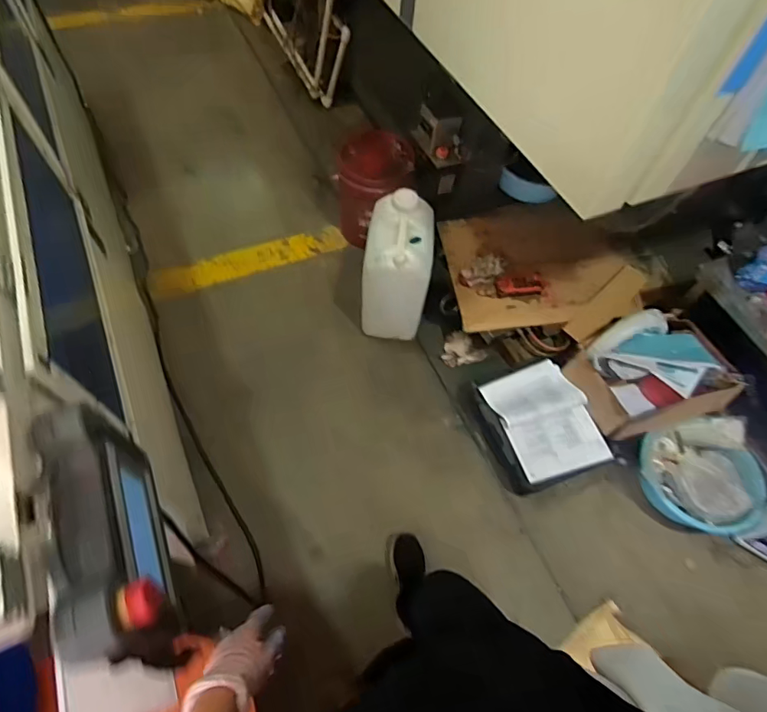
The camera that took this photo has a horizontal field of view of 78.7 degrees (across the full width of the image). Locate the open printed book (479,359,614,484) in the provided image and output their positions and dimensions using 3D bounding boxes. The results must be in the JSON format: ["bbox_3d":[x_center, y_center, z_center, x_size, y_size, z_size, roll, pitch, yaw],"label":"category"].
[{"bbox_3d":[0.514,0.205,1.484,0.294,0.052,0.358,-18,75,-20],"label":"open printed book"}]

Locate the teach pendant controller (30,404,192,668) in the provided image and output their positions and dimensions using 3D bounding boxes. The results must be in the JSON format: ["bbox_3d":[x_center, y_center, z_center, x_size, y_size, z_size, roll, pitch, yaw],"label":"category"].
[{"bbox_3d":[-0.332,0.220,0.580,0.078,0.194,0.263,-26,64,-18],"label":"teach pendant controller"}]

